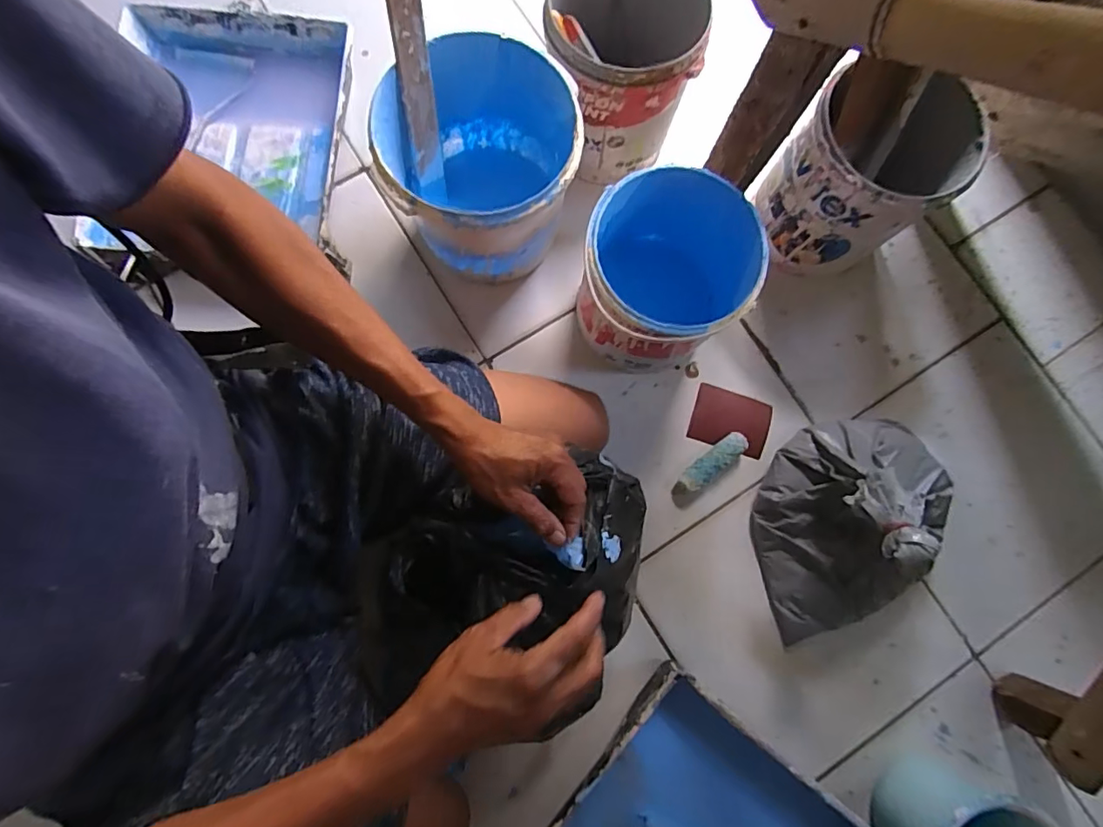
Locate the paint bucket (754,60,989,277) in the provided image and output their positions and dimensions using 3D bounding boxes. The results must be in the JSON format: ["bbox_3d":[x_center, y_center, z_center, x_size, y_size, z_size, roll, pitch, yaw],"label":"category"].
[{"bbox_3d":[0.369,-0.273,0.631,0.153,0.193,0.160,-32,81,-5],"label":"paint bucket"}]

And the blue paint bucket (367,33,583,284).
[{"bbox_3d":[-0.076,-0.273,0.598,0.205,0.184,0.196,0,82,-2],"label":"blue paint bucket"}]

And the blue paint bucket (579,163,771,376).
[{"bbox_3d":[0.126,-0.149,0.599,0.175,0.185,0.182,0,79,0],"label":"blue paint bucket"}]

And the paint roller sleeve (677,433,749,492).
[{"bbox_3d":[0.208,0.062,0.654,0.097,0.028,0.032,-36,81,-6],"label":"paint roller sleeve"}]

